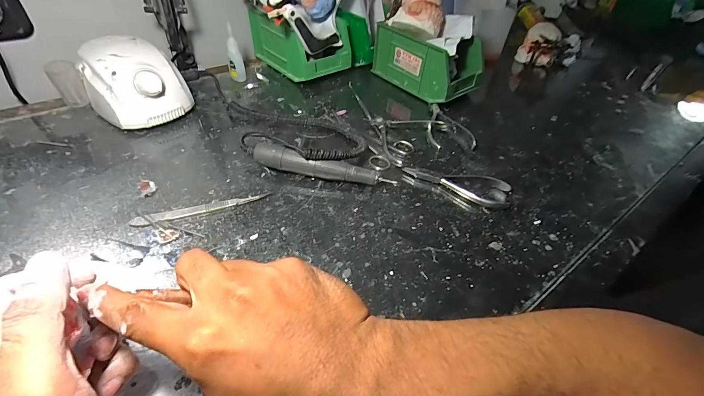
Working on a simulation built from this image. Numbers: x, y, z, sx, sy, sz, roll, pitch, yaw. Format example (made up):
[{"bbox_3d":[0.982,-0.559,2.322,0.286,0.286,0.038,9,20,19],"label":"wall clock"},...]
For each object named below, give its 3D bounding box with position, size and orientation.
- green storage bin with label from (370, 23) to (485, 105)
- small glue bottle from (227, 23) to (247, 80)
[{"bbox_3d":[0.131,-0.236,0.571,0.095,0.084,0.168,-27,52,-29],"label":"green storage bin with label"},{"bbox_3d":[-0.190,-0.231,0.541,0.025,0.083,0.018,-10,46,-15],"label":"small glue bottle"}]

